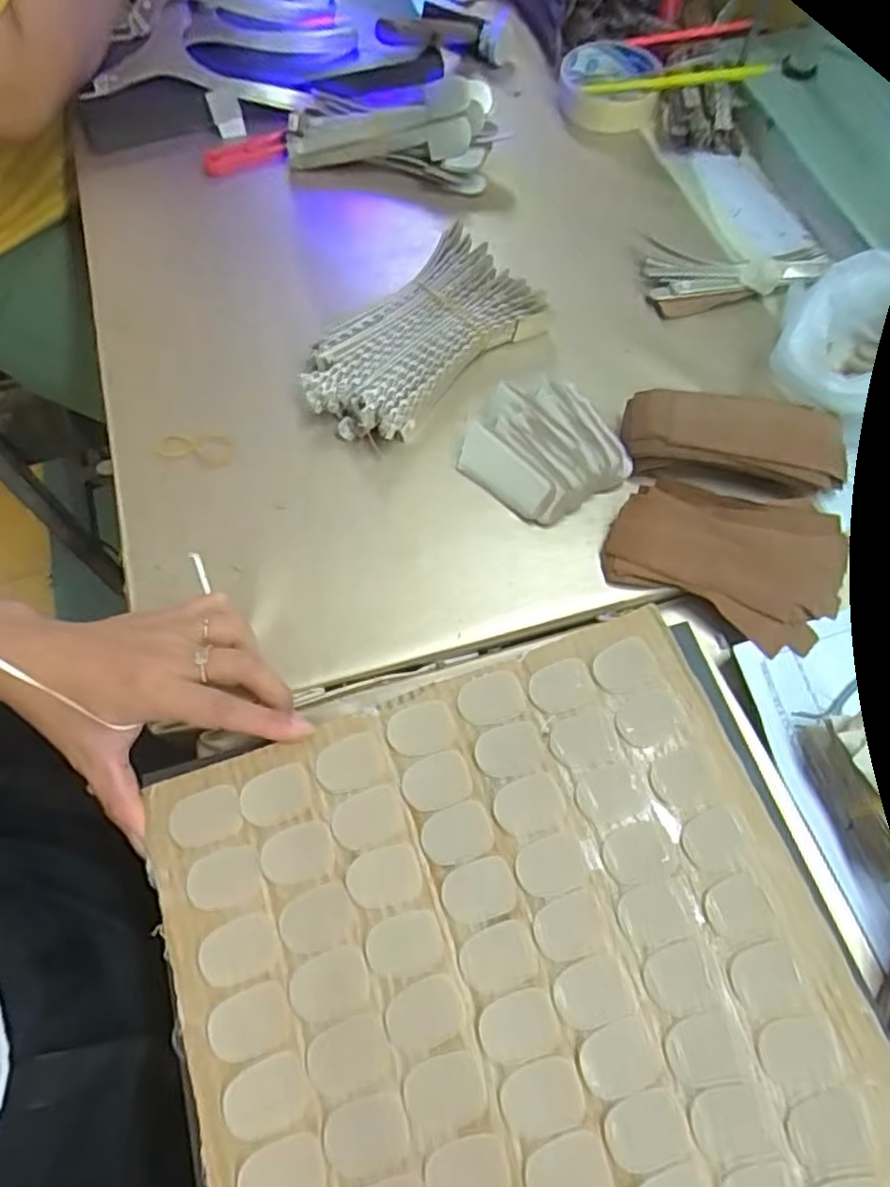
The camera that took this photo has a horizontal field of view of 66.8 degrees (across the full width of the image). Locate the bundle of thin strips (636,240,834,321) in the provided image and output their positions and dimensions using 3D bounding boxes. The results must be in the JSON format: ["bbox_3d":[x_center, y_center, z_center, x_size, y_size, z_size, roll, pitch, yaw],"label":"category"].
[{"bbox_3d":[0.216,-0.242,0.508,0.130,0.026,0.047,-9,67,-4],"label":"bundle of thin strips"}]

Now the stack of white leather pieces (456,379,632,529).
[{"bbox_3d":[0.060,-0.092,0.436,0.089,0.028,0.090,-31,70,-13],"label":"stack of white leather pieces"}]

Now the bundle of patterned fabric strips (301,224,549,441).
[{"bbox_3d":[-0.016,-0.173,0.468,0.085,0.031,0.171,42,73,16],"label":"bundle of patterned fabric strips"}]

